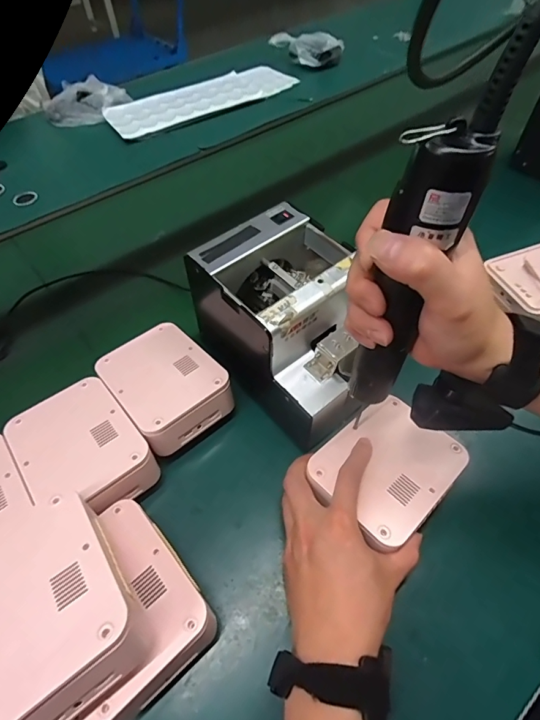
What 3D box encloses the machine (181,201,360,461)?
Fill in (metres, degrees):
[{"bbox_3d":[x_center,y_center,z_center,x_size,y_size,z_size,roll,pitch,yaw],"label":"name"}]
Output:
[{"bbox_3d":[0.028,-0.034,0.423,0.128,0.159,0.167,-31,58,-19],"label":"machine"}]

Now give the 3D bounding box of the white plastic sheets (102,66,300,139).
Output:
[{"bbox_3d":[-0.145,-0.595,0.943,0.441,0.028,0.180,-27,54,-16],"label":"white plastic sheets"}]

